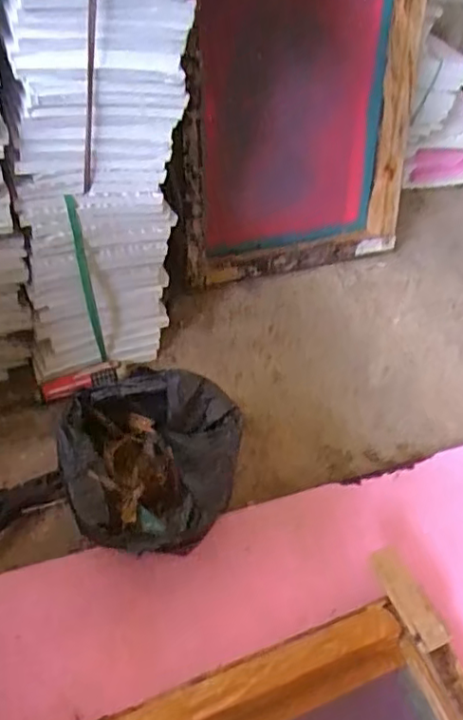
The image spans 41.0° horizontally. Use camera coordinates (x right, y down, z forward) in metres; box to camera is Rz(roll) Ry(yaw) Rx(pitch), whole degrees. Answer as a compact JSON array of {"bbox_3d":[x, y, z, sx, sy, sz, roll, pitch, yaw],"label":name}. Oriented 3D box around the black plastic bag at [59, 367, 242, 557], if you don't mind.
[{"bbox_3d":[-0.088,0.109,0.604,0.174,0.136,0.148,15,45,8],"label":"black plastic bag"}]

